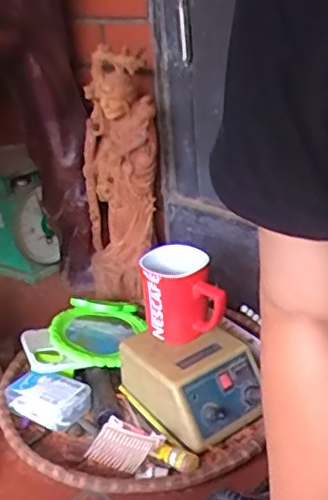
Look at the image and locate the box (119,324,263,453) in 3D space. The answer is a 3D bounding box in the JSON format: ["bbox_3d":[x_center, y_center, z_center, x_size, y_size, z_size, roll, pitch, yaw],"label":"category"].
[{"bbox_3d":[0.033,0.141,0.712,0.117,0.066,0.135,-21,30,-30],"label":"box"}]

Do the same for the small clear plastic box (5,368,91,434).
[{"bbox_3d":[-0.132,0.165,0.711,0.082,0.032,0.060,15,31,36],"label":"small clear plastic box"}]

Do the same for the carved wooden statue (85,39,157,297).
[{"bbox_3d":[-0.059,-0.097,0.870,0.100,0.334,0.073,-7,25,-5],"label":"carved wooden statue"}]

